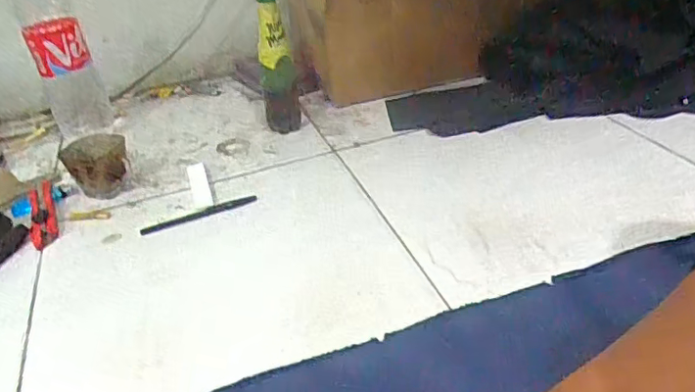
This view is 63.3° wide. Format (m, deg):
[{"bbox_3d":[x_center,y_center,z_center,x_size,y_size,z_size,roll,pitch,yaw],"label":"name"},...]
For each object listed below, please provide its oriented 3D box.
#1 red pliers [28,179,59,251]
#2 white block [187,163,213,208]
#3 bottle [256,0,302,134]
[{"bbox_3d":[-0.394,0.021,0.731,0.029,0.019,0.138,-19,36,-19],"label":"red pliers"},{"bbox_3d":[-0.202,-0.015,0.771,0.024,0.009,0.122,-15,34,-13],"label":"white block"},{"bbox_3d":[-0.109,-0.208,0.849,0.052,0.231,0.058,-9,34,-7],"label":"bottle"}]

